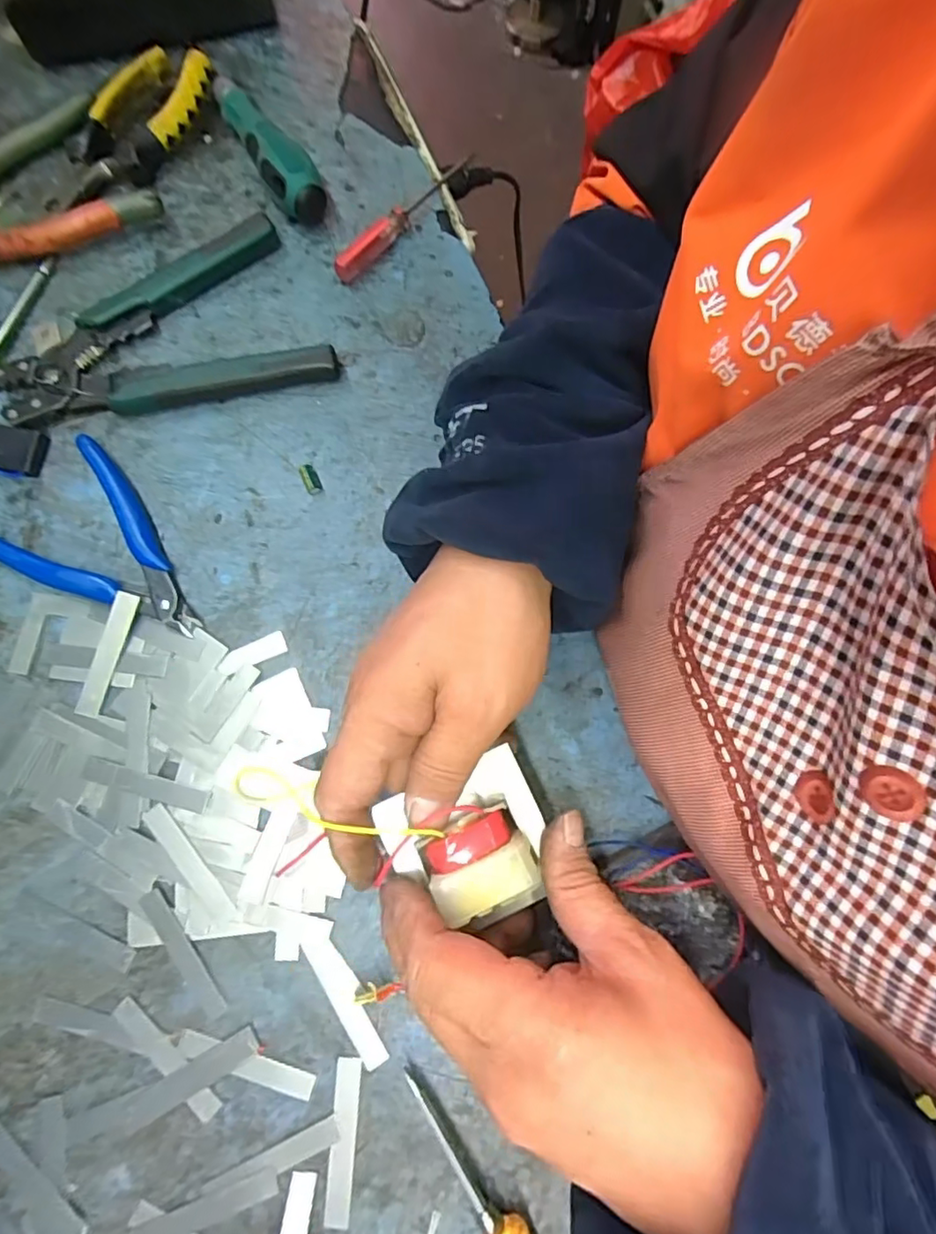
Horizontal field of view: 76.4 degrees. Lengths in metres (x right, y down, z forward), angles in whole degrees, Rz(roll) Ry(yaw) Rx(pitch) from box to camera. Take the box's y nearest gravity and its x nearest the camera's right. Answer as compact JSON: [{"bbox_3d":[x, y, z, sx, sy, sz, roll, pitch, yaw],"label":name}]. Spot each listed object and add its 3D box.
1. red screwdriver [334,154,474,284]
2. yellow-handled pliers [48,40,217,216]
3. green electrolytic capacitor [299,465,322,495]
[{"bbox_3d":[-0.037,-0.249,0.367,0.016,0.013,0.121,43,80,7],"label":"red screwdriver"},{"bbox_3d":[-0.210,-0.300,0.367,0.048,0.025,0.129,32,79,5],"label":"yellow-handled pliers"},{"bbox_3d":[-0.088,-0.077,0.334,0.008,0.009,0.015,-25,80,-7],"label":"green electrolytic capacitor"}]

